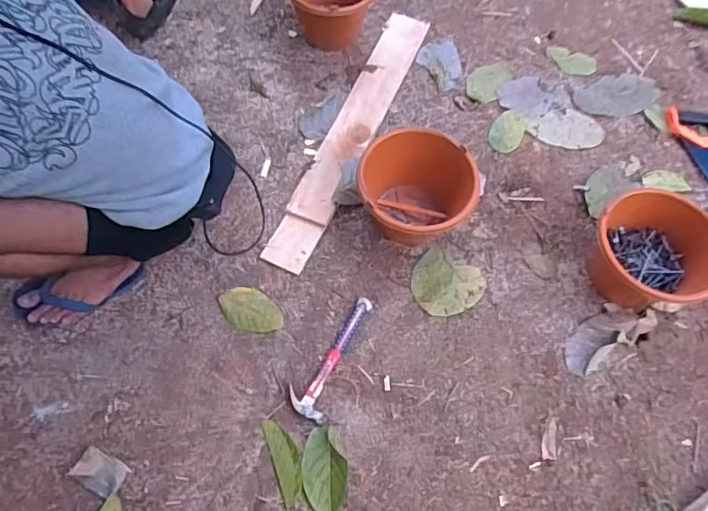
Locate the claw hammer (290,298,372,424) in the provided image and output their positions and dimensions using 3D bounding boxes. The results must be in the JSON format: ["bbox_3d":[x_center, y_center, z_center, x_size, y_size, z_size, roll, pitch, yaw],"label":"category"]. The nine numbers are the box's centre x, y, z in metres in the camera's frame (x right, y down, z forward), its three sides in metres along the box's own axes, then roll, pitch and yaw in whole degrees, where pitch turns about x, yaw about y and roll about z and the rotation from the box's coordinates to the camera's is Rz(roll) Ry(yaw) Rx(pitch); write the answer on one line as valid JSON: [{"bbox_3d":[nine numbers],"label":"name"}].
[{"bbox_3d":[-0.041,0.201,1.065,0.083,0.024,0.268,25,66,9],"label":"claw hammer"}]

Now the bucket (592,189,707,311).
[{"bbox_3d":[0.629,0.006,1.112,0.229,0.161,0.253,-39,72,-19],"label":"bucket"}]

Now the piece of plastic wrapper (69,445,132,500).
[{"bbox_3d":[-0.465,0.398,0.950,0.091,0.018,0.063,23,66,9],"label":"piece of plastic wrapper"}]

